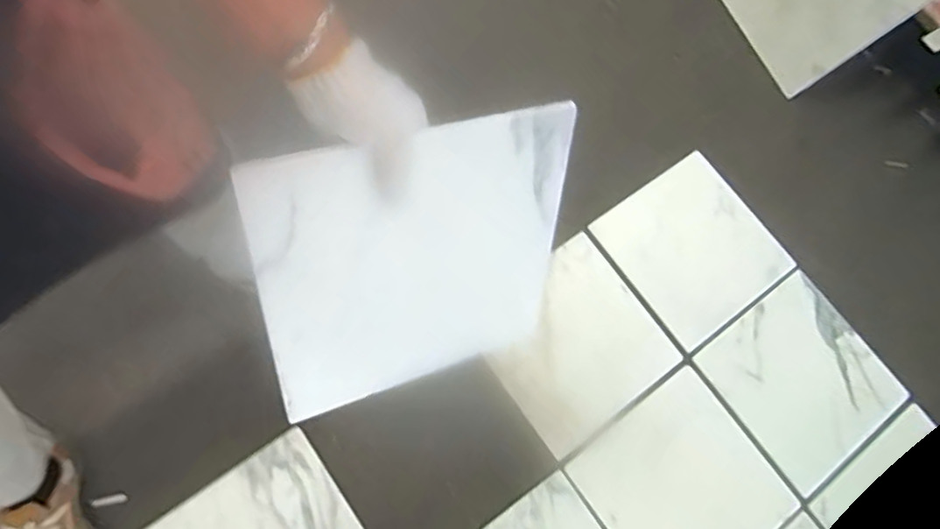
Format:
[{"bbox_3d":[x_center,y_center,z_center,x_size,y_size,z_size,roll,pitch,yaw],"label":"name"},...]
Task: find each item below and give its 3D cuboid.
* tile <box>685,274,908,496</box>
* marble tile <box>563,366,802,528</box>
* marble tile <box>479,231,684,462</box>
[{"bbox_3d":[0.595,0.204,1.052,0.280,0.015,0.287,-32,73,-12],"label":"tile"},{"bbox_3d":[0.357,0.373,0.983,0.293,0.012,0.281,-35,74,-13],"label":"marble tile"},{"bbox_3d":[0.185,0.139,1.058,0.295,0.017,0.288,-34,74,-13],"label":"marble tile"}]

